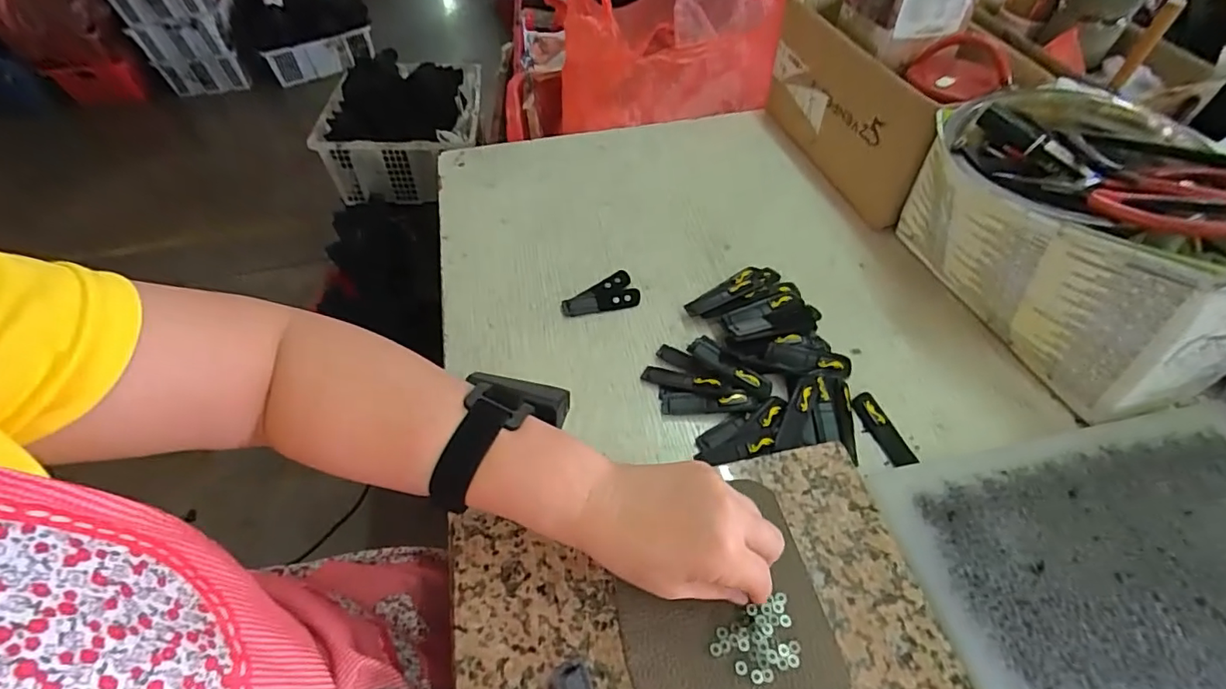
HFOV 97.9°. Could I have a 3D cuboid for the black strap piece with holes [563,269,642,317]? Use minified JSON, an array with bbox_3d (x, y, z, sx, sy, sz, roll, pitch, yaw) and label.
[{"bbox_3d":[-0.014,-0.048,0.545,0.078,0.009,0.043,-17,53,-11],"label":"black strap piece with holes"}]

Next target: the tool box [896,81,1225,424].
[{"bbox_3d":[0.386,-0.087,0.461,0.167,0.166,0.265,-15,53,-10],"label":"tool box"}]

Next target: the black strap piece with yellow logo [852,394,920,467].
[{"bbox_3d":[0.223,0.071,0.445,0.023,0.009,0.068,-15,53,-10],"label":"black strap piece with yellow logo"}]

